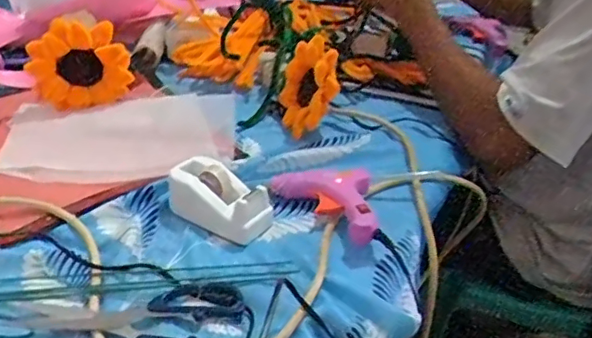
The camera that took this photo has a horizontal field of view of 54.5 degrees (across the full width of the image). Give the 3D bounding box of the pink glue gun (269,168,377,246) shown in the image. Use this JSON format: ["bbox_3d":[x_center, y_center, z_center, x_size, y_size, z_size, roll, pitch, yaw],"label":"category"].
[{"bbox_3d":[0.025,0.032,0.567,0.100,0.034,0.090,6,35,0],"label":"pink glue gun"}]

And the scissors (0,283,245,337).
[{"bbox_3d":[-0.129,0.110,0.454,0.179,0.011,0.090,12,35,9],"label":"scissors"}]

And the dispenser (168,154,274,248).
[{"bbox_3d":[-0.075,0.026,0.558,0.102,0.040,0.054,21,37,21],"label":"dispenser"}]

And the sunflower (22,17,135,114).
[{"bbox_3d":[-0.267,-0.128,0.710,0.115,0.098,0.034,0,35,-9],"label":"sunflower"}]

